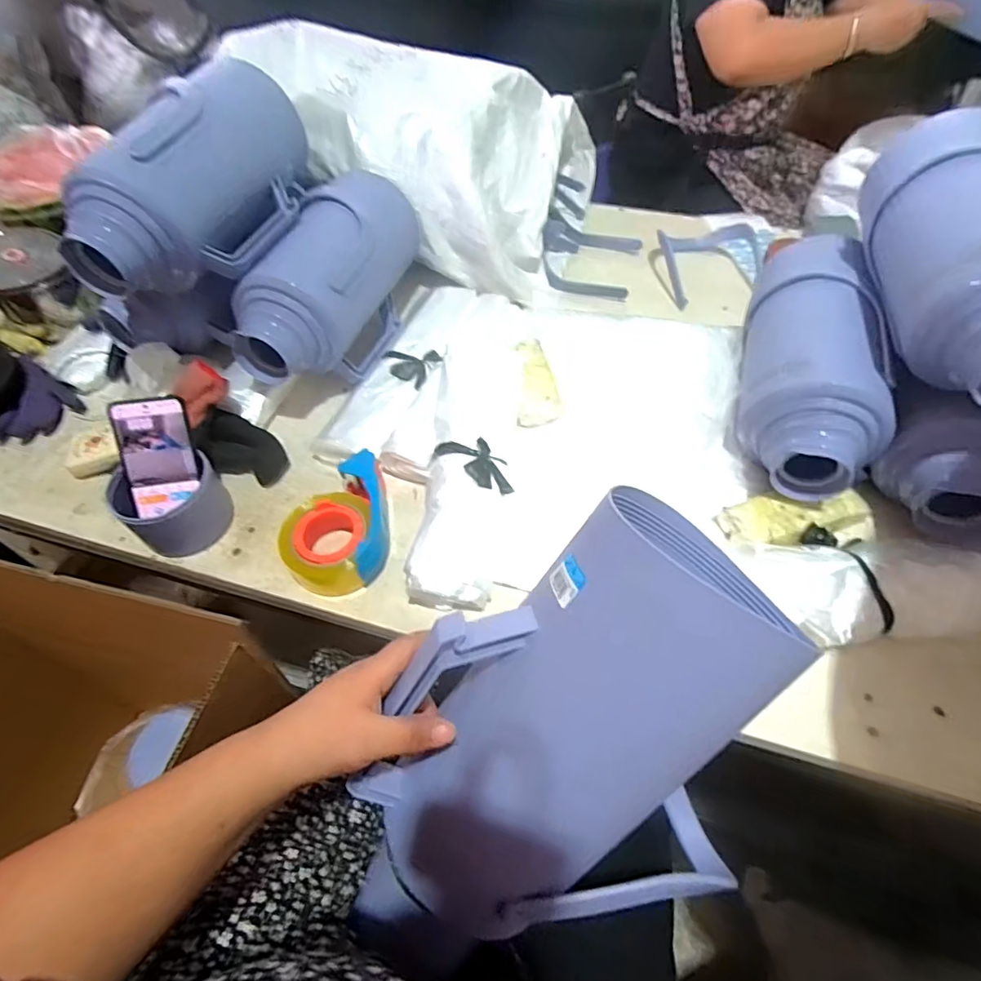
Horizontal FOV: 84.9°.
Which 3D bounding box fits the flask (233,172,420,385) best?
[{"bbox_3d":[-0.216,-0.276,0.746,0.124,0.182,0.298,16,55,13],"label":"flask"}]

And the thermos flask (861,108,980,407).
[{"bbox_3d":[0.493,-0.247,0.553,0.141,0.127,0.352,8,54,7],"label":"thermos flask"}]

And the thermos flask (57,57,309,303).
[{"bbox_3d":[-0.353,-0.384,0.662,0.158,0.142,0.363,15,55,12],"label":"thermos flask"}]

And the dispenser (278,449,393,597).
[{"bbox_3d":[-0.170,0.033,0.618,0.109,0.053,0.163,7,54,6],"label":"dispenser"}]

